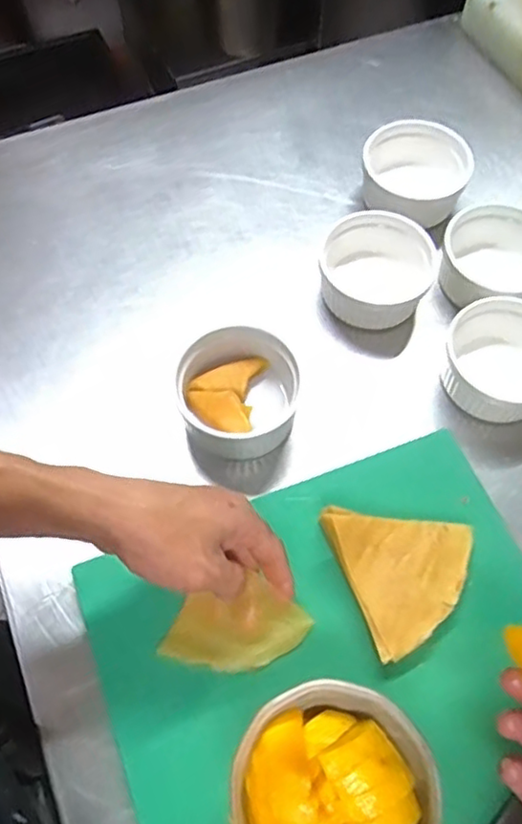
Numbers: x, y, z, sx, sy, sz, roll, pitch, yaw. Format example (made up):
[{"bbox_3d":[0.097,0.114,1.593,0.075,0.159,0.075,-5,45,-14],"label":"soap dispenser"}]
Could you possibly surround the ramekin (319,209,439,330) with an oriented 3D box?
[{"bbox_3d":[0.101,-0.122,0.582,0.098,0.054,0.092,13,61,6],"label":"ramekin"}]

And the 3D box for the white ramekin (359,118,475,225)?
[{"bbox_3d":[0.144,-0.231,0.635,0.106,0.061,0.093,17,62,8],"label":"white ramekin"}]

